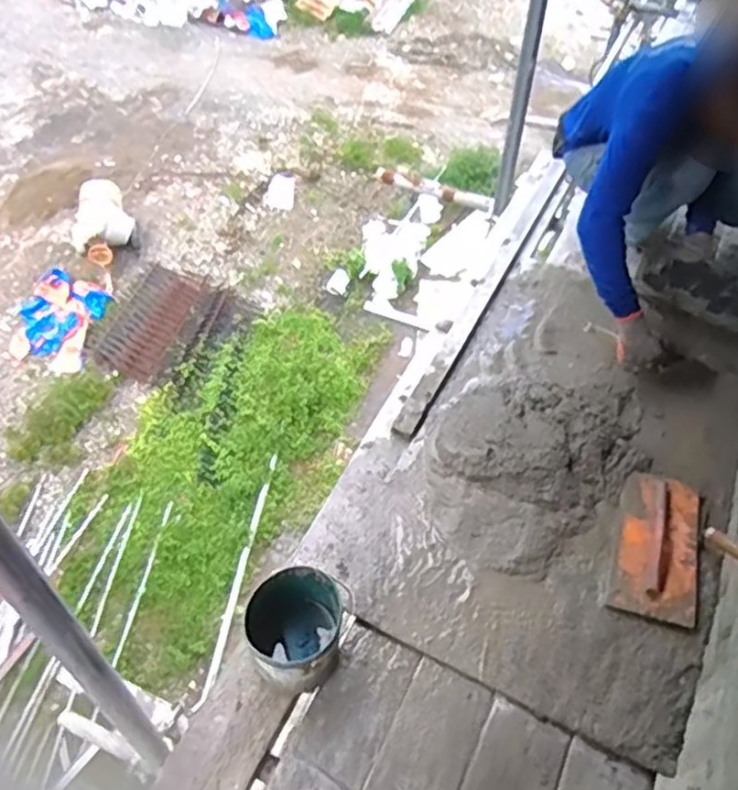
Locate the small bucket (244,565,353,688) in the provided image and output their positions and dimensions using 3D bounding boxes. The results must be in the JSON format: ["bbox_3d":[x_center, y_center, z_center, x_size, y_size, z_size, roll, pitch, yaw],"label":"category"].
[{"bbox_3d":[-0.132,0.435,1.282,0.157,0.191,0.192,6,51,7],"label":"small bucket"}]

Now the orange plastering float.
[{"bbox_3d":[0.610,0.309,1.454,0.169,0.045,0.337,15,52,14],"label":"orange plastering float"}]

